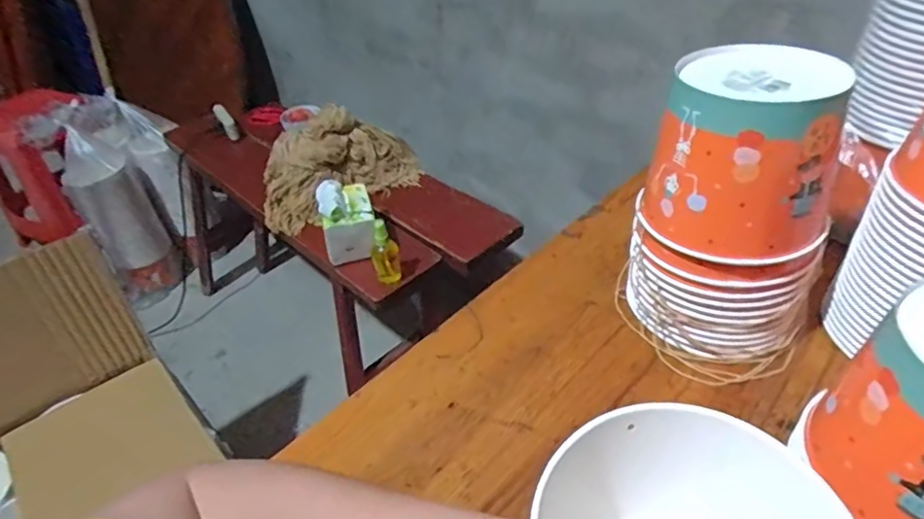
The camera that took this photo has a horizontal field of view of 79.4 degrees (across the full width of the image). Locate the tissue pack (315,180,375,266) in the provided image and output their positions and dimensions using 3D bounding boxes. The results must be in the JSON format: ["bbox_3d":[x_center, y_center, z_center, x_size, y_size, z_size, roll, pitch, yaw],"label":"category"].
[{"bbox_3d":[-0.212,-0.070,1.041,0.098,0.108,0.156,-13,40,-10],"label":"tissue pack"}]

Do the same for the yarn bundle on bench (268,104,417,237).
[{"bbox_3d":[-0.271,-0.215,1.200,0.365,0.192,0.154,-30,46,-27],"label":"yarn bundle on bench"}]

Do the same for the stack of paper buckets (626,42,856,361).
[{"bbox_3d":[0.250,-0.043,0.516,0.155,0.249,0.143,21,46,30],"label":"stack of paper buckets"}]

